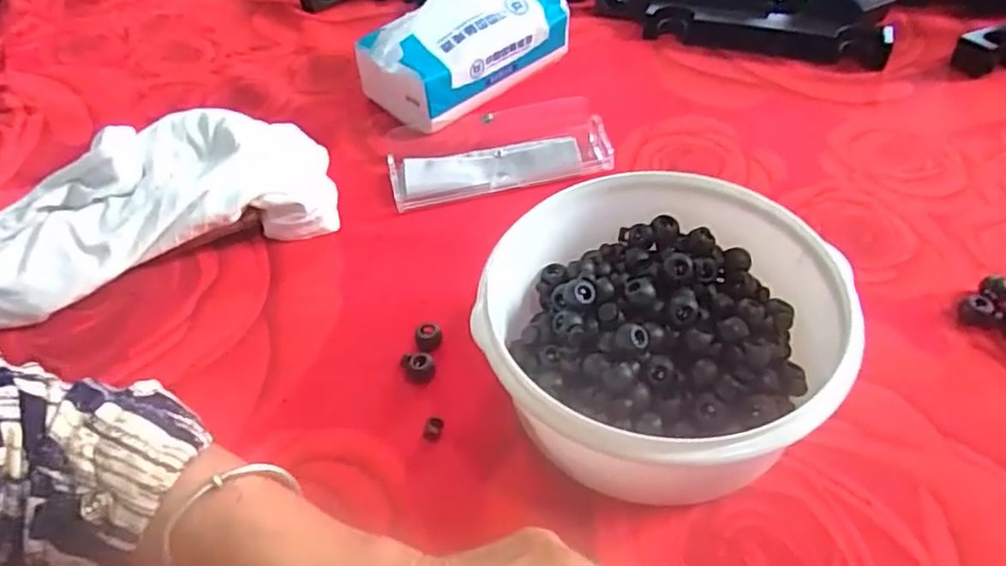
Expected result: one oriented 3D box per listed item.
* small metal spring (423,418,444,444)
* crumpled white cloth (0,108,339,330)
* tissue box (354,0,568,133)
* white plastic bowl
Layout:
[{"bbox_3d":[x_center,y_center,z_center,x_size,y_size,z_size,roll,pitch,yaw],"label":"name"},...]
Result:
[{"bbox_3d":[-0.035,0.075,0.337,0.009,0.006,0.012,10,50,14],"label":"small metal spring"},{"bbox_3d":[-0.234,-0.051,0.436,0.235,0.056,0.105,-22,50,-14],"label":"crumpled white cloth"},{"bbox_3d":[-0.034,-0.206,0.526,0.158,0.095,0.090,-38,55,-25],"label":"tissue box"},{"bbox_3d":[0.073,0.027,0.320,0.150,0.074,0.159,-3,48,3],"label":"white plastic bowl"}]

